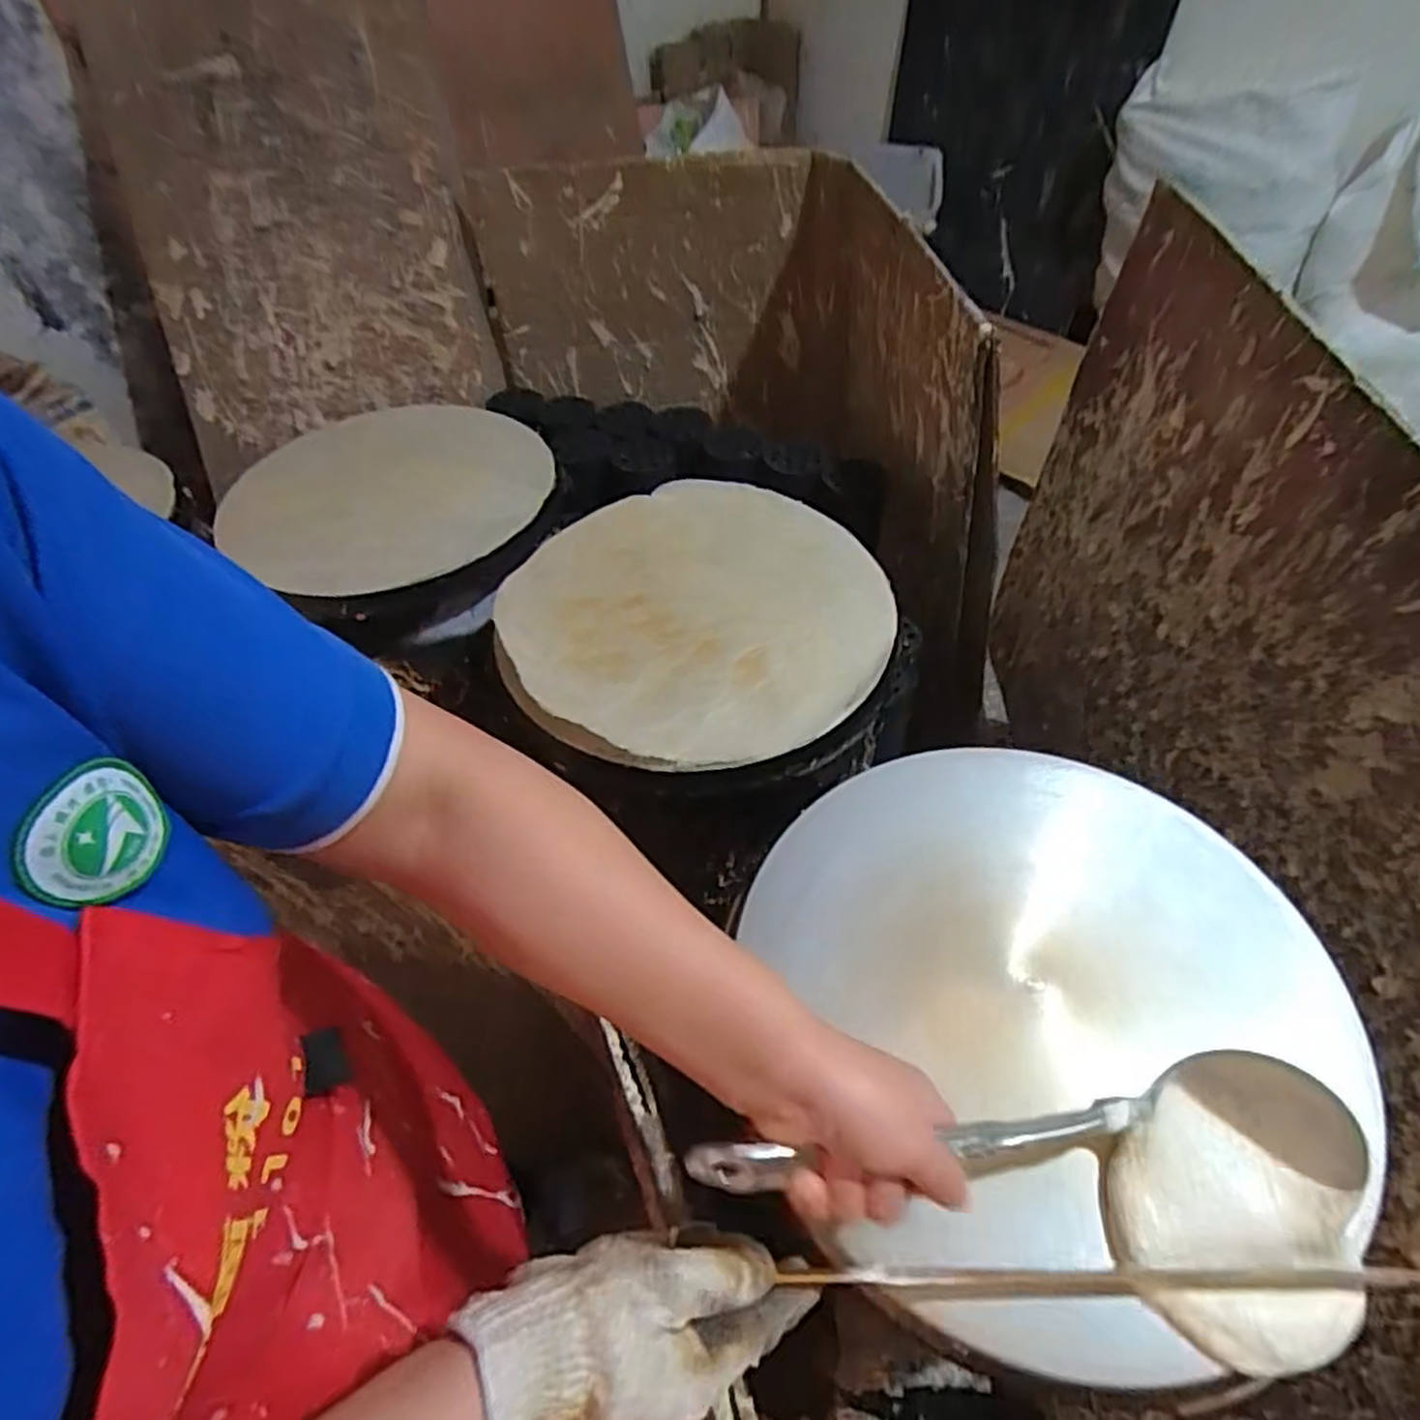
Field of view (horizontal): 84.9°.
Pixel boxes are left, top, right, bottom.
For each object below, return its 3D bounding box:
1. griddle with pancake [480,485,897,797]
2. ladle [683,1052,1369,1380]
[{"bbox_3d":[-0.005,-0.096,0.755,0.386,0.044,0.377,-3,51,1],"label":"griddle with pancake"},{"bbox_3d":[0.155,0.237,0.378,0.337,0.103,0.114,13,50,-11],"label":"ladle"}]

